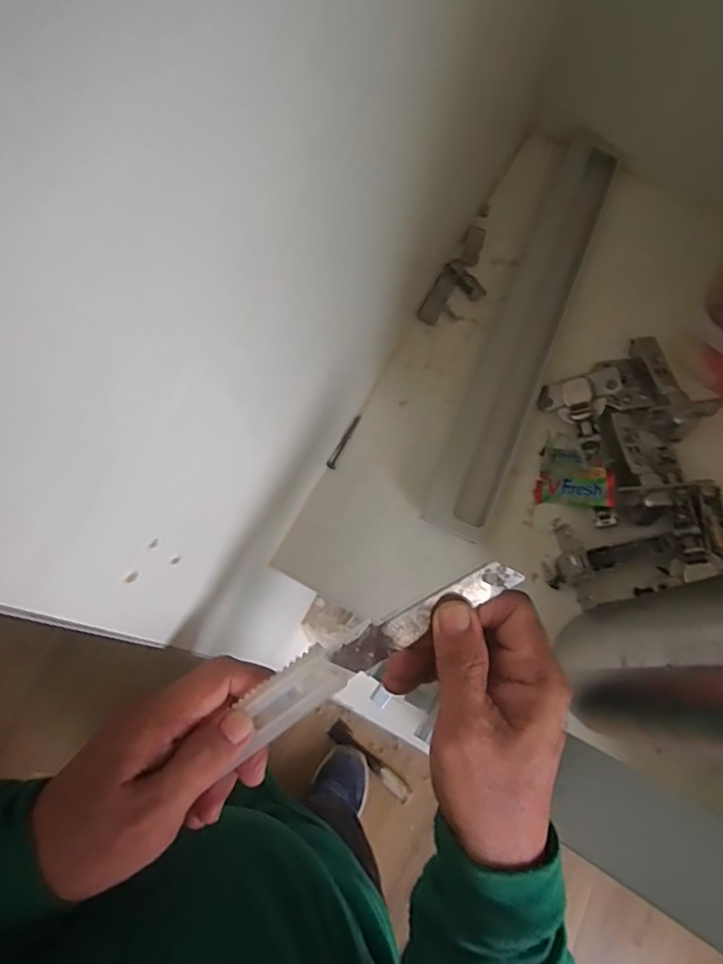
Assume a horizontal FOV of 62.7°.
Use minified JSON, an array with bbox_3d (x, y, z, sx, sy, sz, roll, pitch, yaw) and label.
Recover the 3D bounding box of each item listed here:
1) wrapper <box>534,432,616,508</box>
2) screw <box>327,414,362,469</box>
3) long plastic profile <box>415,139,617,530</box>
[{"bbox_3d":[0.156,-0.004,0.432,0.056,0.016,0.045,13,97,43],"label":"wrapper"},{"bbox_3d":[-0.013,-0.031,0.452,0.006,0.008,0.049,24,71,6],"label":"screw"},{"bbox_3d":[0.138,-0.136,0.482,0.050,0.019,0.383,22,71,5],"label":"long plastic profile"}]

